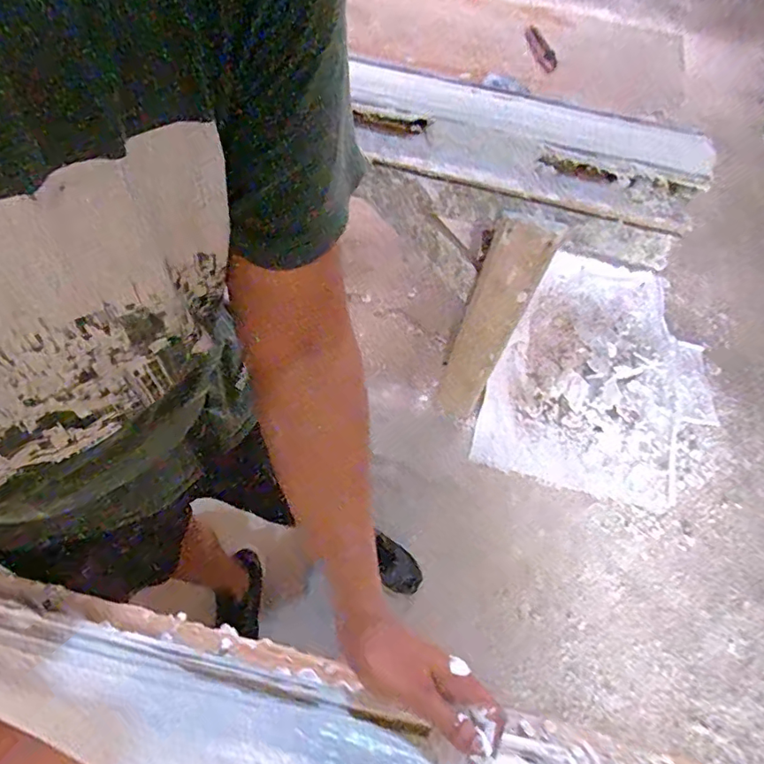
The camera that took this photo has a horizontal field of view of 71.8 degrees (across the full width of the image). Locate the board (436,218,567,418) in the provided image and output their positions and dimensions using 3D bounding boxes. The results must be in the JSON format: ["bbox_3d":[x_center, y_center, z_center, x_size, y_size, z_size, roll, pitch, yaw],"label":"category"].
[{"bbox_3d":[0.231,-0.098,1.237,0.114,0.734,0.022,34,64,13],"label":"board"}]

